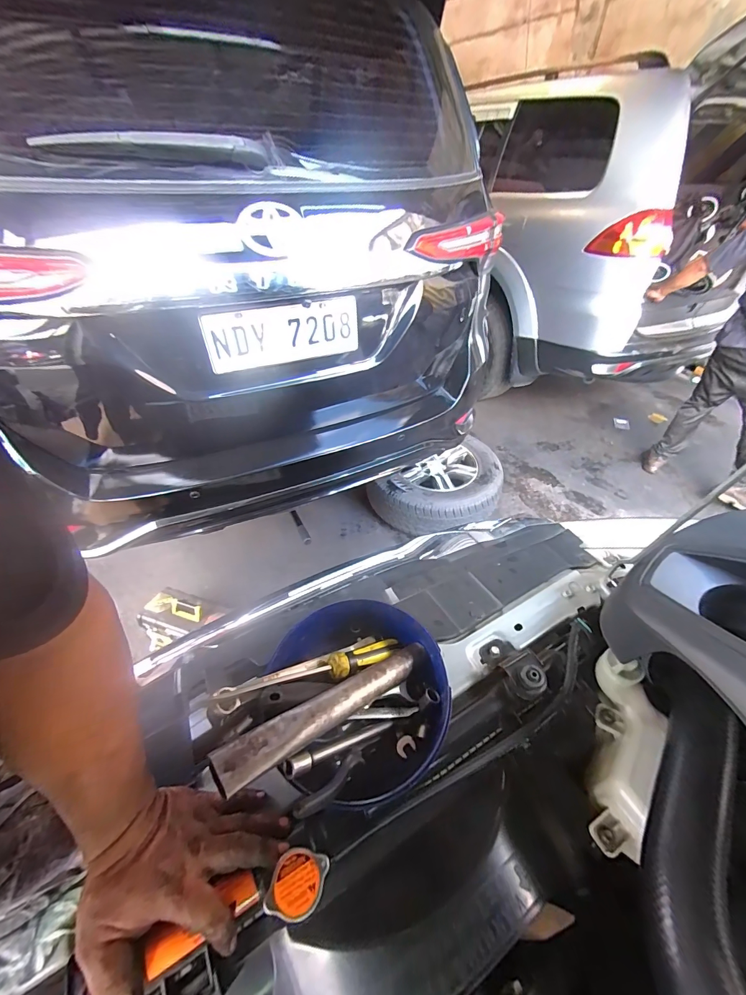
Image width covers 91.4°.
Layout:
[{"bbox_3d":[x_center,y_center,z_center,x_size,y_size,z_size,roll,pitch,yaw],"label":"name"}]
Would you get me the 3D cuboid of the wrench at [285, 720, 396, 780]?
[{"bbox_3d":[-0.028,0.245,0.361,0.129,0.013,0.013,9,31,-43],"label":"wrench"}]

